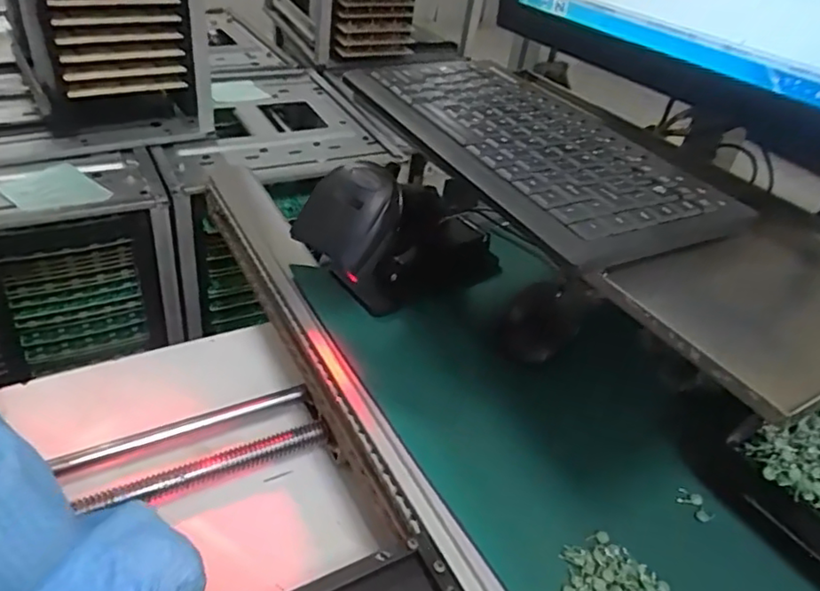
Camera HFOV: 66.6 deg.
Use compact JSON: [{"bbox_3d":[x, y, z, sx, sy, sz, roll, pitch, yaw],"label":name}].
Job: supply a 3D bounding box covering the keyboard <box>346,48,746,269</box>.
[{"bbox_3d":[0.079,-0.119,0.456,0.144,0.018,0.299,-19,44,-23],"label":"keyboard"}]

